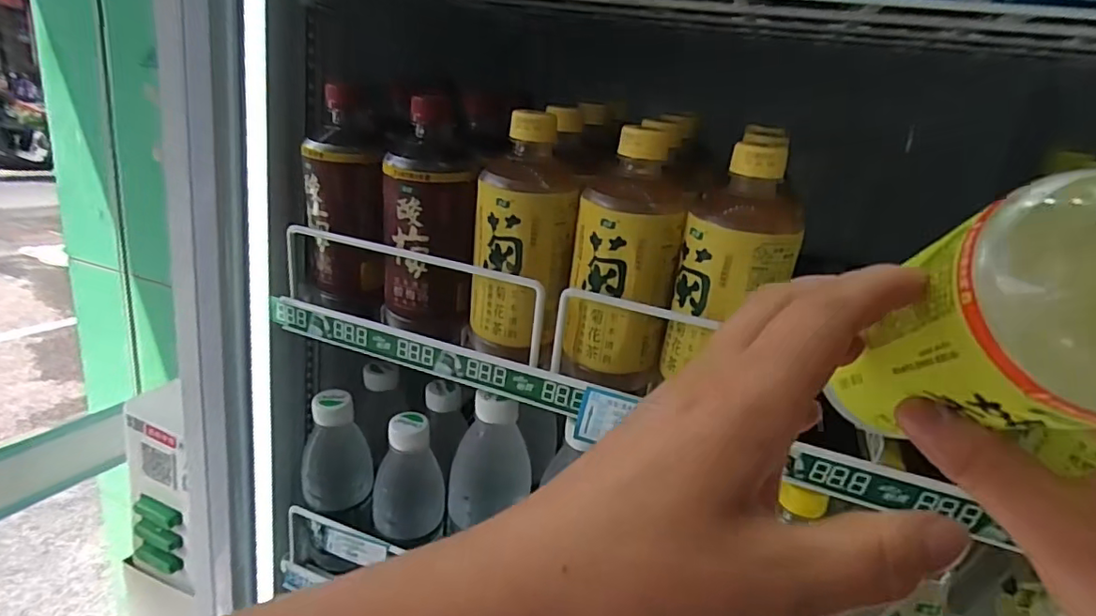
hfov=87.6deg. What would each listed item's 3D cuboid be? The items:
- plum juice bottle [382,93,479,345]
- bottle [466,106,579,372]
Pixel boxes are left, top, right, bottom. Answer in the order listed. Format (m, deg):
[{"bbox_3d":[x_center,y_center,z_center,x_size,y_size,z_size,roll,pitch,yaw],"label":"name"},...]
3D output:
[{"bbox_3d":[-0.087,-0.062,0.418,0.062,0.165,0.058,1,19,-20],"label":"plum juice bottle"},{"bbox_3d":[-0.018,-0.045,0.390,0.063,0.161,0.057,6,18,-5],"label":"bottle"}]

